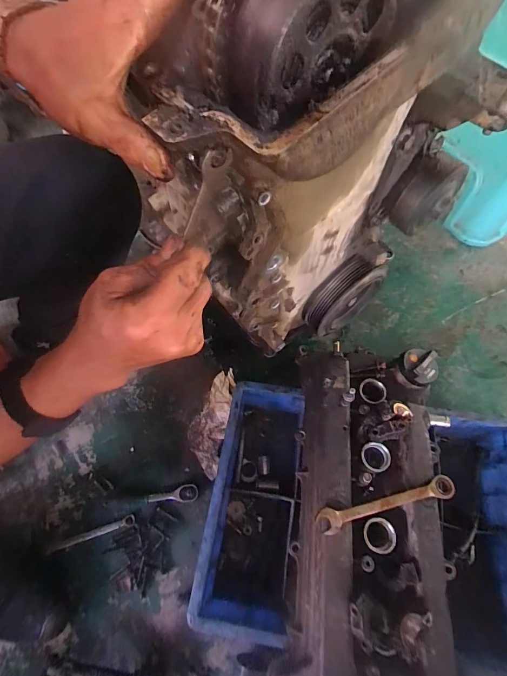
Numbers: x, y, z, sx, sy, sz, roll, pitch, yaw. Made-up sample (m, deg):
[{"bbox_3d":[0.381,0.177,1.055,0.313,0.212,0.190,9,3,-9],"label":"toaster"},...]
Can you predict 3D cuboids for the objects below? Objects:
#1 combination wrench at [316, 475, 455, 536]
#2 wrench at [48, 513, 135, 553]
[{"bbox_3d":[0.156,0.191,0.396,0.168,0.008,0.025,-11,50,-10],"label":"combination wrench"},{"bbox_3d":[-0.252,0.308,0.540,0.126,0.005,0.015,-16,66,-9],"label":"wrench"}]

